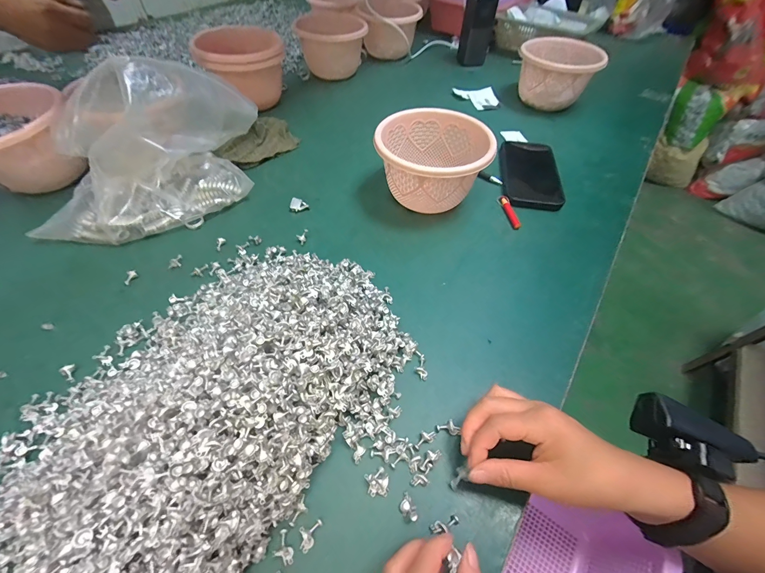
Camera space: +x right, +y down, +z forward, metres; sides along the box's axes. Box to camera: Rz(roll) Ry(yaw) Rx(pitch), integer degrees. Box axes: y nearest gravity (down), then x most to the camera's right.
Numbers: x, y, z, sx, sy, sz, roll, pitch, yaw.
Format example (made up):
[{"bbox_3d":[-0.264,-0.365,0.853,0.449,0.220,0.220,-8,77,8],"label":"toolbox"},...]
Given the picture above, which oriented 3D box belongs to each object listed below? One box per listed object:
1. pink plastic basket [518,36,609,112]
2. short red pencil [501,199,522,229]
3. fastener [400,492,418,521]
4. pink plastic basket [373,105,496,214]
[{"bbox_3d":[0.327,-0.401,0.619,0.144,0.092,0.122,31,58,17],"label":"pink plastic basket"},{"bbox_3d":[0.175,-0.101,0.444,0.009,0.012,0.056,-7,56,-9],"label":"short red pencil"},{"bbox_3d":[0.019,0.162,0.236,0.011,0.013,0.018,-21,59,-18],"label":"fastener"},{"bbox_3d":[0.062,-0.164,0.436,0.139,0.091,0.133,0,55,-4],"label":"pink plastic basket"}]

